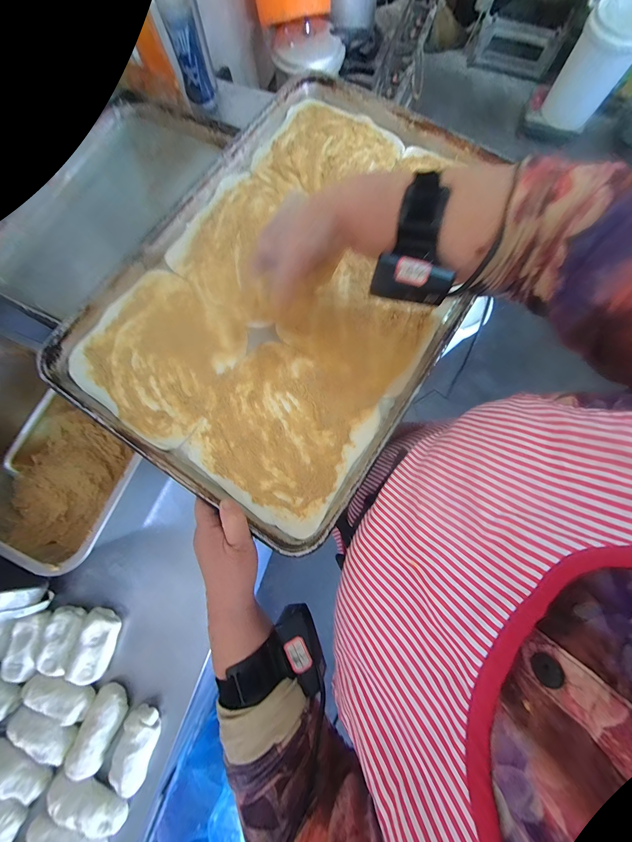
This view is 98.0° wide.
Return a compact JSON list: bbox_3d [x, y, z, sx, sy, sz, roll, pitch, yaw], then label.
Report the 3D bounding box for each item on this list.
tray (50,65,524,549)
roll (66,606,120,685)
[{"bbox_3d":[-0.014,-0.197,0.365,0.398,0.032,0.591,33,80,8],"label":"tray"},{"bbox_3d":[-0.358,0.361,0.444,0.052,0.032,0.090,12,78,4],"label":"roll"}]

